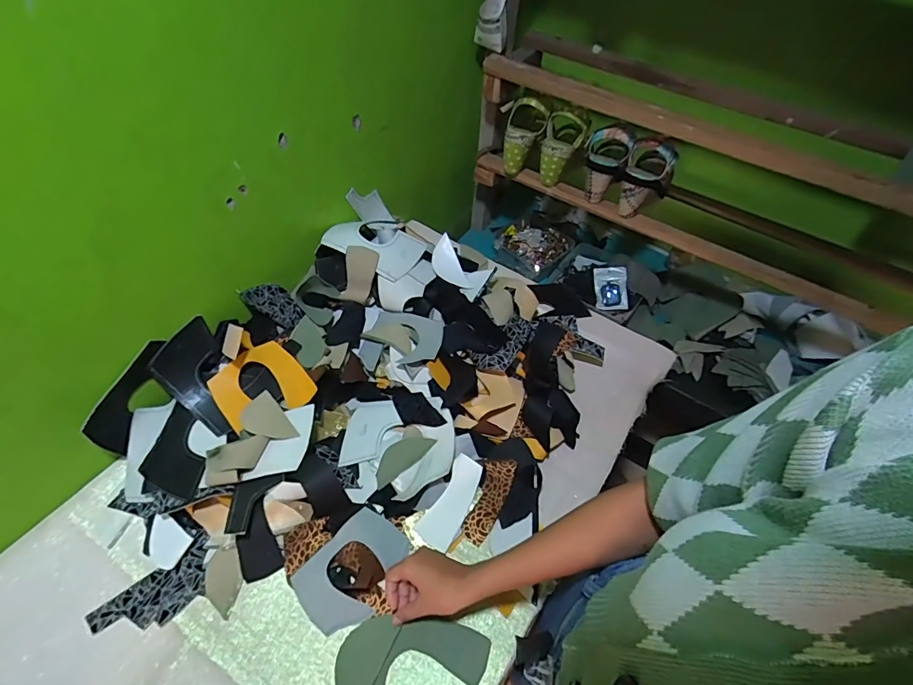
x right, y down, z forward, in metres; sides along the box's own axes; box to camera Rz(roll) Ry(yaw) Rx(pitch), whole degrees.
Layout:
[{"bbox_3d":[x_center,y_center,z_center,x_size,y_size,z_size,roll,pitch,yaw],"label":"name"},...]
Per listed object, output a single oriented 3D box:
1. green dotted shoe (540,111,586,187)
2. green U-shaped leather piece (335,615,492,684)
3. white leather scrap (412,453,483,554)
[{"bbox_3d":[0.207,-0.384,0.892,0.073,0.135,0.063,17,54,8],"label":"green dotted shoe"},{"bbox_3d":[-0.058,0.387,0.522,0.159,0.009,0.140,23,55,12],"label":"green U-shaped leather piece"},{"bbox_3d":[-0.005,0.225,0.629,0.052,0.006,0.124,32,72,5],"label":"white leather scrap"}]

